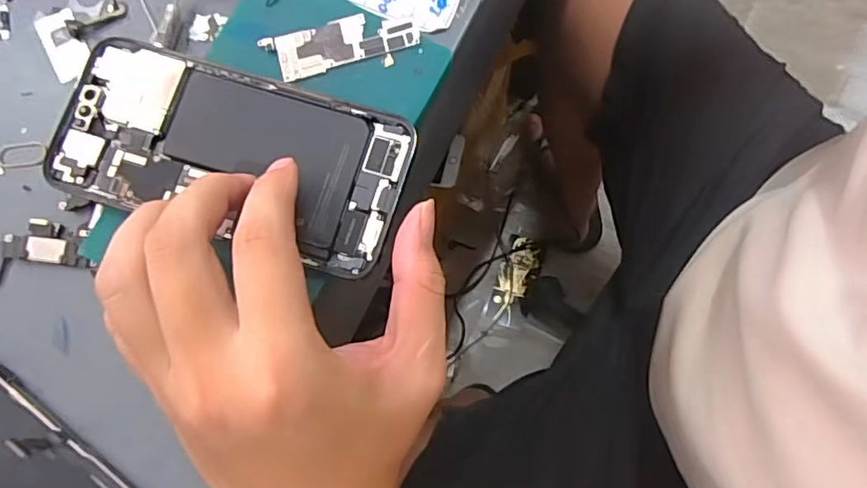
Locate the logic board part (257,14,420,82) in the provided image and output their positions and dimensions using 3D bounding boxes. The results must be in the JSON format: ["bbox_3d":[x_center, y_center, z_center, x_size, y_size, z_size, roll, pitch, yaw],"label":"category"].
[{"bbox_3d":[-0.044,-0.095,0.267,0.072,0.004,0.027,-8,81,1],"label":"logic board part"}]

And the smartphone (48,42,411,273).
[{"bbox_3d":[-0.092,-0.042,0.253,0.157,0.004,0.073,16,80,4],"label":"smartphone"}]

